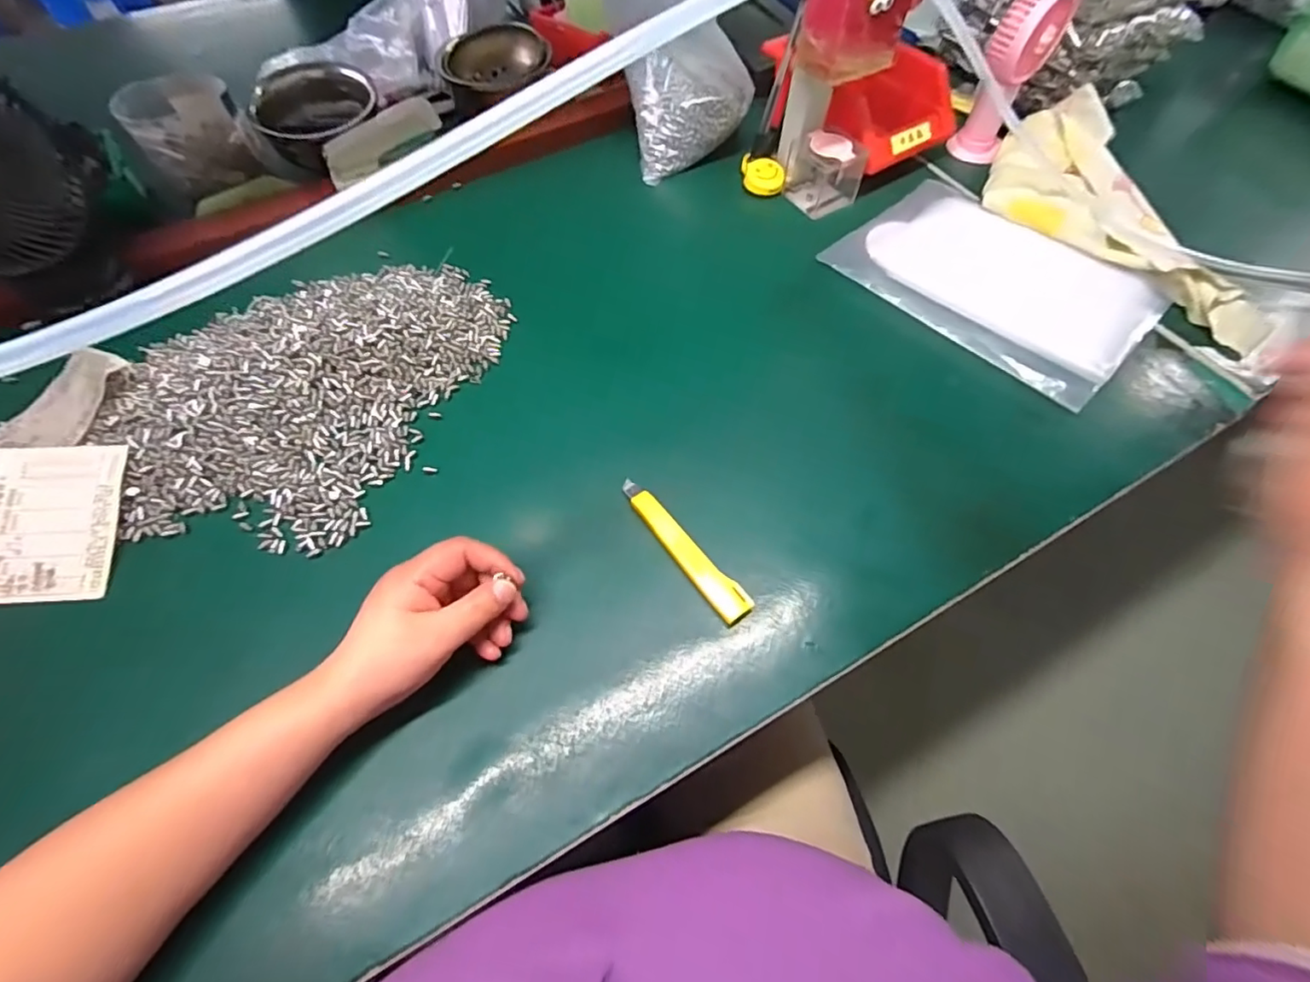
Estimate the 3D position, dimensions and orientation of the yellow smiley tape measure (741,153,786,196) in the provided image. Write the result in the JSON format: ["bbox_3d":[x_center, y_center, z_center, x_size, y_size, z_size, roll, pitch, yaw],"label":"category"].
[{"bbox_3d":[0.115,-0.339,0.605,0.044,0.019,0.043,5,60,2],"label":"yellow smiley tape measure"}]

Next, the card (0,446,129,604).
[{"bbox_3d":[-0.426,0.021,0.400,0.088,0.011,0.110,-3,76,-1],"label":"card"}]

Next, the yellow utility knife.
[{"bbox_3d":[0.017,0.038,0.393,0.024,0.010,0.126,-35,66,-19],"label":"yellow utility knife"}]

